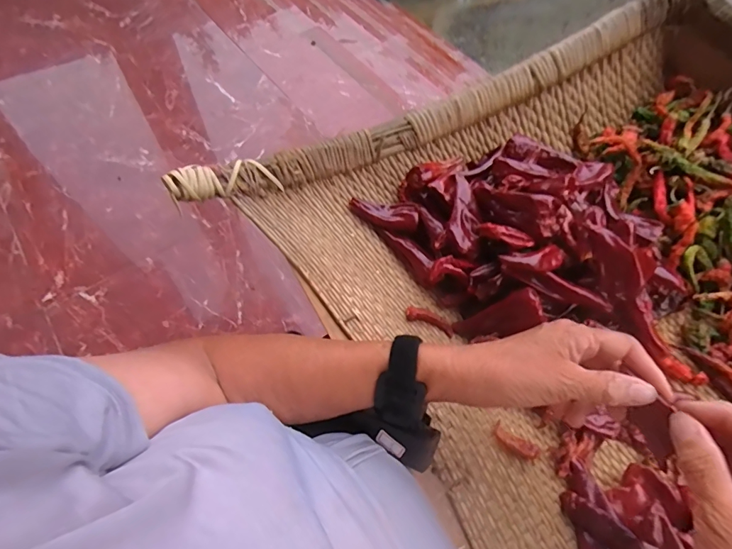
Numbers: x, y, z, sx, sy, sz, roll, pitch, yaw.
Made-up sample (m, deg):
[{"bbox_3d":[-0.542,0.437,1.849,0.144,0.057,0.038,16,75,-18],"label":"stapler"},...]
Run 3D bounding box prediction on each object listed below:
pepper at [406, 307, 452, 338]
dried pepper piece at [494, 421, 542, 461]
[{"bbox_3d":[0.066,0.047,0.443,0.053,0.008,0.016,26,61,-8],"label":"pepper"},{"bbox_3d":[0.136,0.153,0.392,0.044,0.014,0.017,31,63,14],"label":"dried pepper piece"}]

